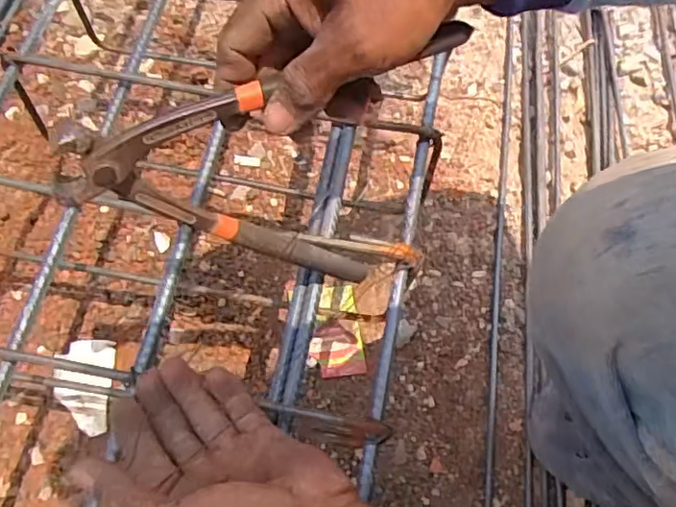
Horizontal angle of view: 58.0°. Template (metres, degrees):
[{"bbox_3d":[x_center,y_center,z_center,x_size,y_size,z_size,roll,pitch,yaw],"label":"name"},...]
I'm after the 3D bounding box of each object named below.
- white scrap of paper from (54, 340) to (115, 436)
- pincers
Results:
[{"bbox_3d":[-0.234,0.122,0.559,0.055,0.016,0.084,-3,64,-2],"label":"white scrap of paper"},{"bbox_3d":[-0.031,-0.033,0.354,0.216,0.151,0.051,-17,66,-8],"label":"pincers"}]

